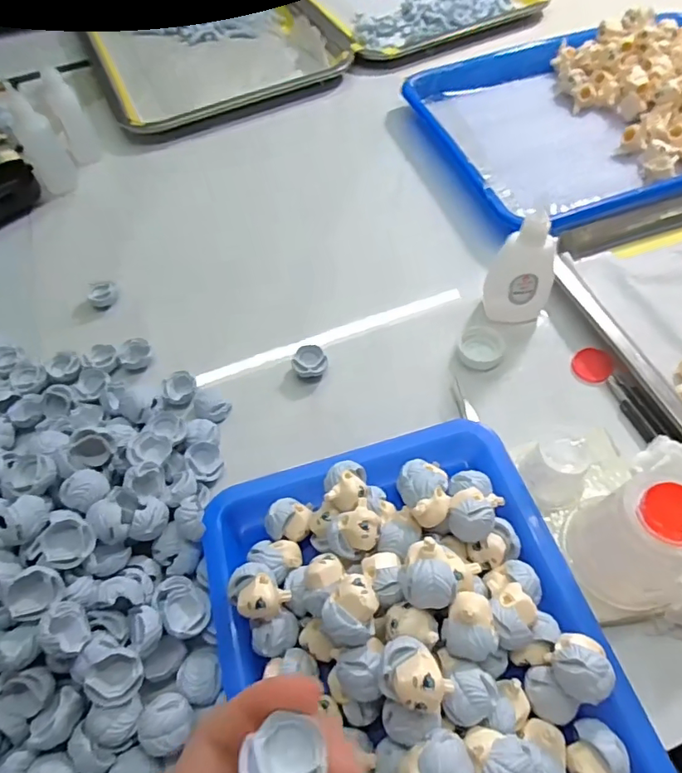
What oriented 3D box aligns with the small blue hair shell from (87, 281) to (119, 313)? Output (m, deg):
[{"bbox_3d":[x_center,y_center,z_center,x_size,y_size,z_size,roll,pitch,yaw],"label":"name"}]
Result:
[{"bbox_3d":[-0.189,-0.072,0.406,0.019,0.018,0.021,33,66,23],"label":"small blue hair shell"}]

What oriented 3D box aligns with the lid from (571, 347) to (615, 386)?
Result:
[{"bbox_3d":[0.168,-0.014,0.344,0.024,0.004,0.027,19,61,16],"label":"lid"}]

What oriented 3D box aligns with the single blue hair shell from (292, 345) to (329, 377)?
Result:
[{"bbox_3d":[-0.021,-0.016,0.356,0.024,0.012,0.022,-2,58,4],"label":"single blue hair shell"}]

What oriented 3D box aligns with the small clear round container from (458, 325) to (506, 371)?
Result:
[{"bbox_3d":[0.097,-0.027,0.355,0.031,0.008,0.034,-2,58,4],"label":"small clear round container"}]

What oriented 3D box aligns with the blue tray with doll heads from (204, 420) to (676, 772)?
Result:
[{"bbox_3d":[0.035,0.121,0.233,0.168,0.060,0.218,-16,58,-5],"label":"blue tray with doll heads"}]

